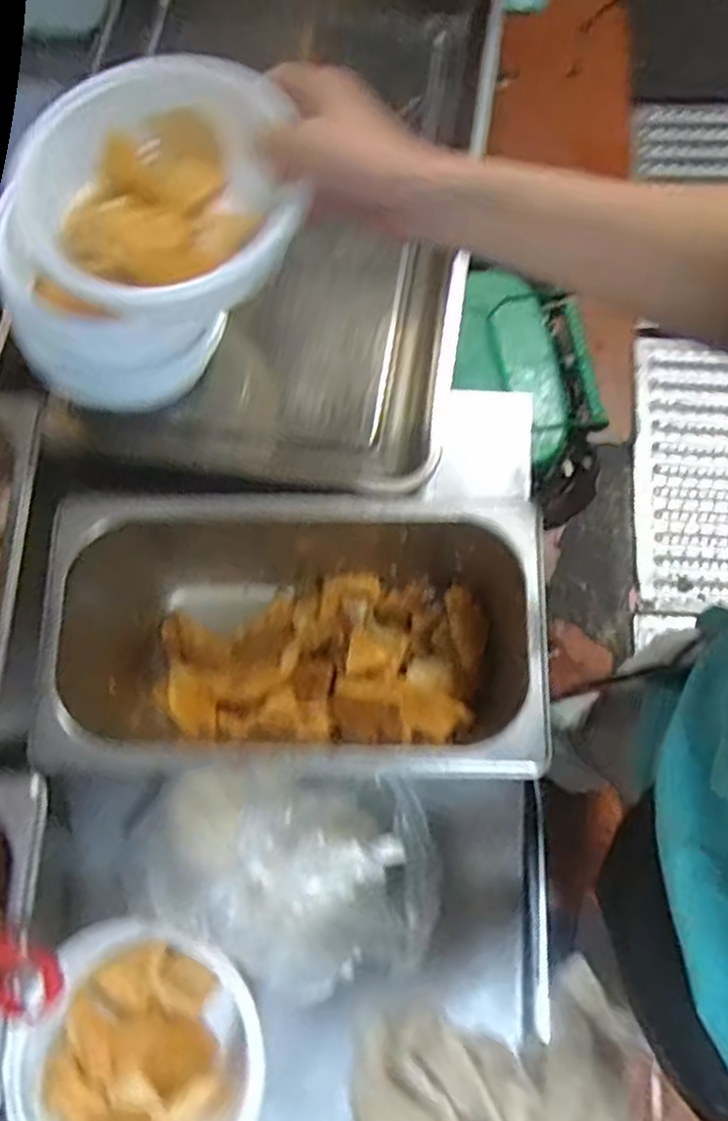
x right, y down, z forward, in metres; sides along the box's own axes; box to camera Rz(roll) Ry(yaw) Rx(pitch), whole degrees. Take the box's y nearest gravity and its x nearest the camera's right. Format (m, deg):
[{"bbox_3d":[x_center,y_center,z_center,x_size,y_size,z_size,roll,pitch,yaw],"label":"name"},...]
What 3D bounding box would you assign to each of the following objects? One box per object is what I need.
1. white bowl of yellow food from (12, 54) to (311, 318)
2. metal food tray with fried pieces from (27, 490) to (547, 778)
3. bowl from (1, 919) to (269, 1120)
[{"bbox_3d":[-0.136,-0.226,0.488,0.163,0.074,0.155,0,75,2],"label":"white bowl of yellow food"},{"bbox_3d":[-0.050,0.061,0.564,0.330,0.152,0.174,1,75,2],"label":"metal food tray with fried pieces"},{"bbox_3d":[-0.156,0.336,0.547,0.175,0.066,0.160,0,75,2],"label":"bowl"}]

